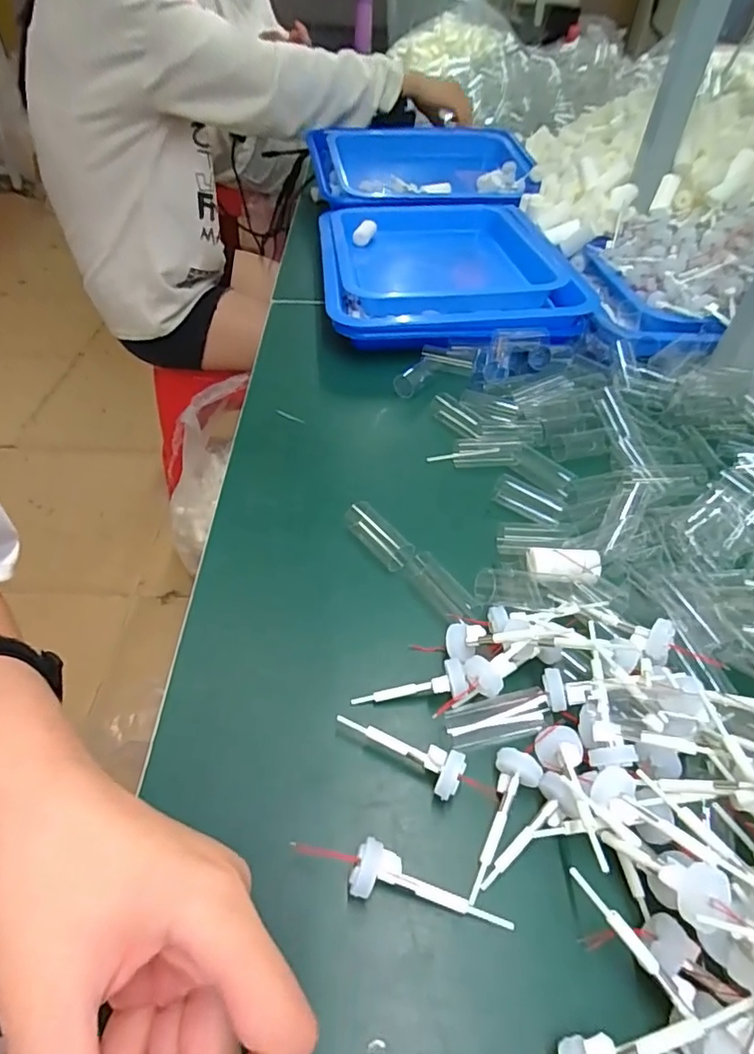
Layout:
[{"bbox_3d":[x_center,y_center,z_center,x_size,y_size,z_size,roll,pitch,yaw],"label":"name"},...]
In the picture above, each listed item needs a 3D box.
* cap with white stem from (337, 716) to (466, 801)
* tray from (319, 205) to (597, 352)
[{"bbox_3d":[0.010,0.105,0.257,0.062,0.014,0.019,24,50,19],"label":"cap with white stem"},{"bbox_3d":[0.072,-0.286,0.603,0.258,0.047,0.318,-3,47,-5],"label":"tray"}]

